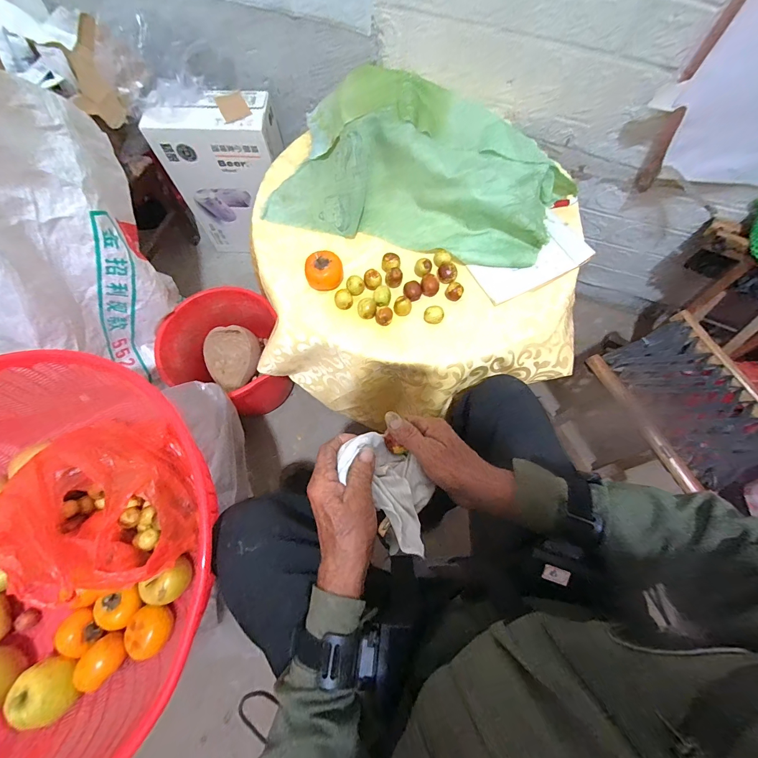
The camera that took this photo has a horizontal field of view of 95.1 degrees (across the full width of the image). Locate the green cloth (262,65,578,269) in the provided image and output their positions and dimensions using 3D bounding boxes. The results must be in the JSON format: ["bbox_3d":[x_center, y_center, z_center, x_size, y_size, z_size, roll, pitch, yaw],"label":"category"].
[{"bbox_3d":[0.073,-0.357,0.591,0.470,0.107,0.251,18,71,6],"label":"green cloth"}]

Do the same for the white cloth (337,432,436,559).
[{"bbox_3d":[0.015,0.113,0.367,0.069,0.046,0.121,-40,75,-14],"label":"white cloth"}]

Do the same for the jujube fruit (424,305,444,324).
[{"bbox_3d":[0.085,-0.097,0.544,0.030,0.029,0.025,22,71,7],"label":"jujube fruit"}]

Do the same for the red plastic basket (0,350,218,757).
[{"bbox_3d":[-0.490,0.264,0.453,0.519,0.196,0.500,0,70,-1],"label":"red plastic basket"}]

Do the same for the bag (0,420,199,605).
[{"bbox_3d":[-0.374,0.164,0.474,0.167,0.155,0.252,-29,73,-11],"label":"bag"}]

